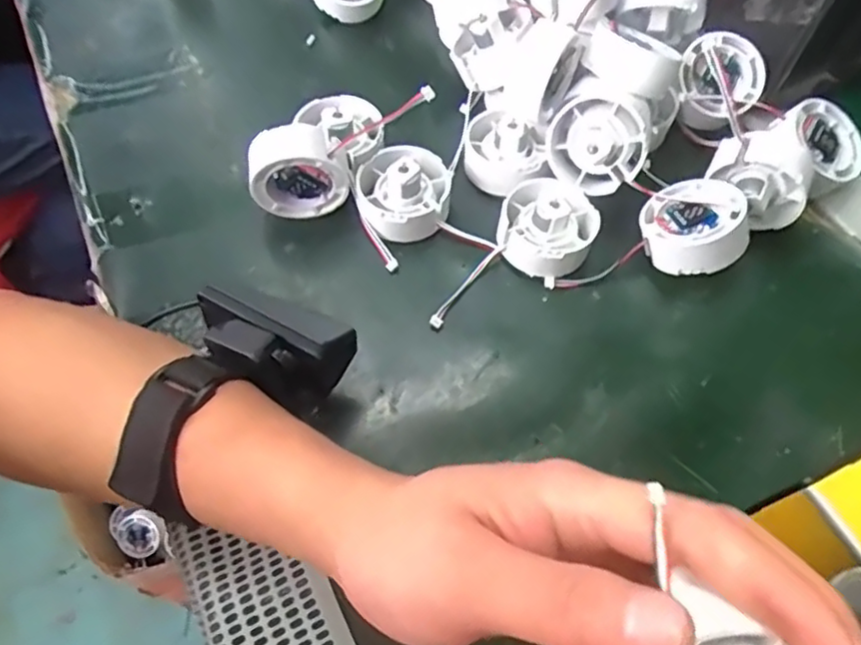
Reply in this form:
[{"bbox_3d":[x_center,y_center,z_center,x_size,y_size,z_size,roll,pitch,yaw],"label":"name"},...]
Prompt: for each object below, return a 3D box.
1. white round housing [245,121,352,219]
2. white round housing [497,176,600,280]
[{"bbox_3d":[-0.078,-0.087,0.369,0.055,0.052,0.033,-13,62,-7],"label":"white round housing"},{"bbox_3d":[0.068,-0.057,0.363,0.052,0.031,0.055,0,61,0],"label":"white round housing"}]

